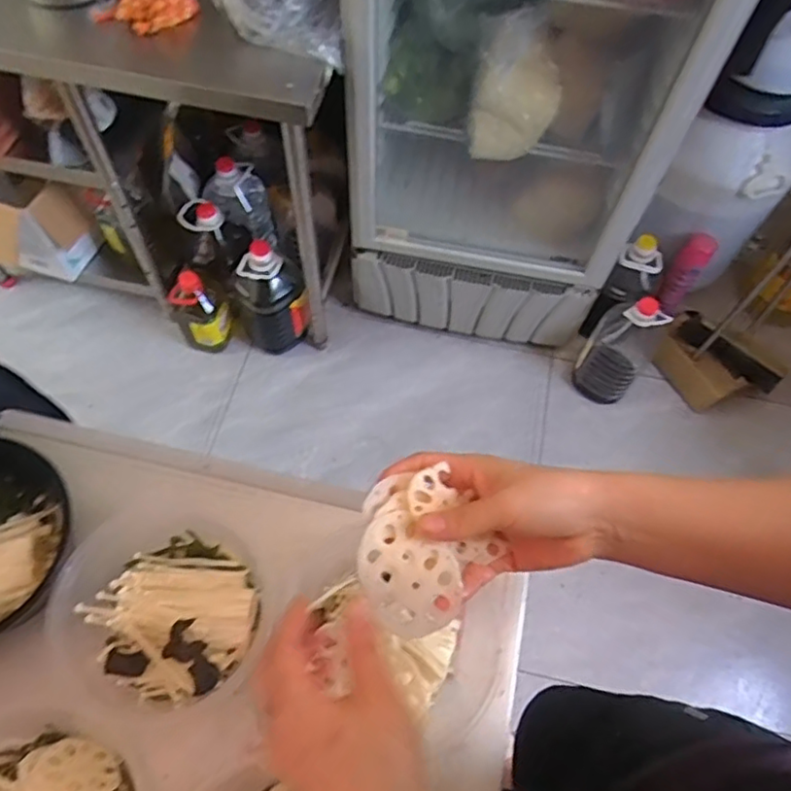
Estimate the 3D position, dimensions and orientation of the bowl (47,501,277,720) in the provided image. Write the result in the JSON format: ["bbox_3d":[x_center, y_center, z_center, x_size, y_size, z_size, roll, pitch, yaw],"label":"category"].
[{"bbox_3d":[-0.183,0.168,0.497,0.153,0.079,0.146,33,66,14],"label":"bowl"}]

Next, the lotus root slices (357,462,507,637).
[{"bbox_3d":[0.014,0.101,0.405,0.086,0.015,0.090,-41,95,-17],"label":"lotus root slices"}]

